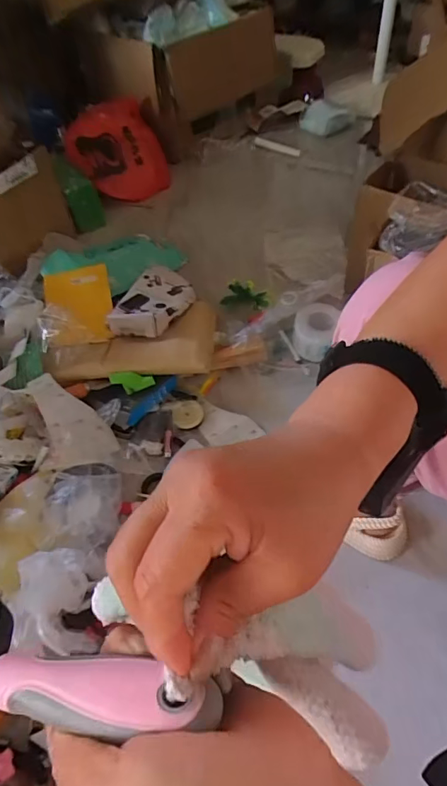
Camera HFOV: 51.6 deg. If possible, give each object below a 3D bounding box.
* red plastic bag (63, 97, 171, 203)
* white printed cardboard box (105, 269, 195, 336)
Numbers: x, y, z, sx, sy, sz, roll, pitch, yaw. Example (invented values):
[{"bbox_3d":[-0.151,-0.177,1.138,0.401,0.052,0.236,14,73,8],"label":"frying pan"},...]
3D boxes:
[{"bbox_3d":[-0.286,-0.656,1.247,0.241,0.196,0.186,-11,52,-3],"label":"red plastic bag"},{"bbox_3d":[-0.139,-0.202,0.977,0.128,0.053,0.216,10,54,13],"label":"white printed cardboard box"}]

